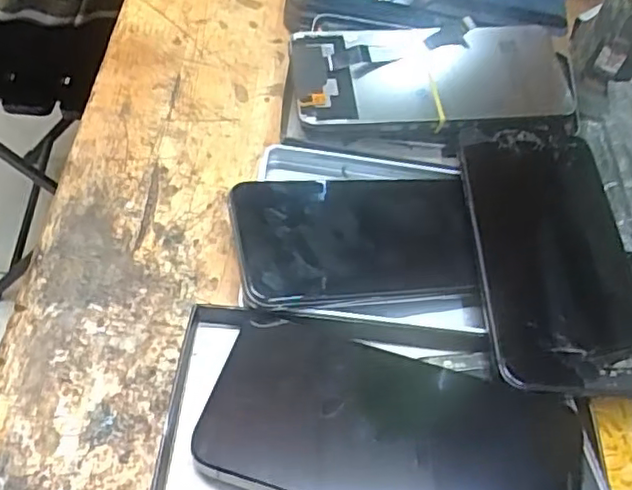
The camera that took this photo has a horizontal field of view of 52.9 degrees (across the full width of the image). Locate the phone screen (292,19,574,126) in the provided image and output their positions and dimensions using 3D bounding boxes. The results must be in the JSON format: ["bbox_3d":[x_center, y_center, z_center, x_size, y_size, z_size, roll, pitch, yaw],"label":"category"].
[{"bbox_3d":[0.066,-0.097,0.359,0.152,0.010,0.064,-2,68,-5],"label":"phone screen"}]

